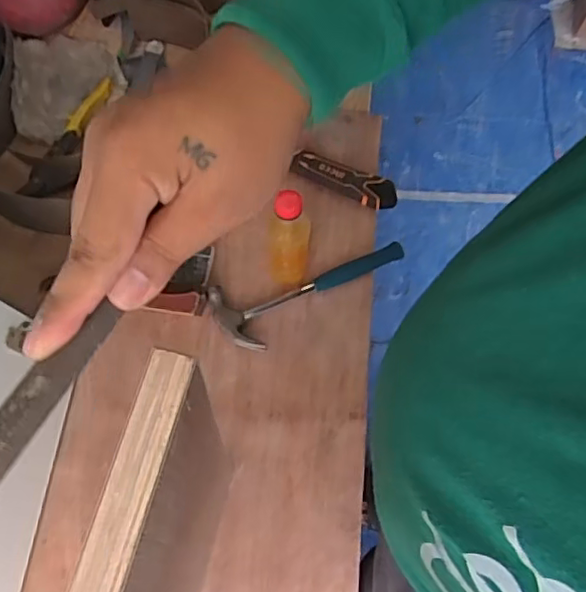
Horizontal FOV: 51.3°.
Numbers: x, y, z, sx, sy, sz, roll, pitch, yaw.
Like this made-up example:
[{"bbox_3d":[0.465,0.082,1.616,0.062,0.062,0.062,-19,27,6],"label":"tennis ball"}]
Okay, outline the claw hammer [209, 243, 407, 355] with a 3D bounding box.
[{"bbox_3d":[0.027,-0.005,0.792,0.260,0.028,0.088,-20,70,-10],"label":"claw hammer"}]

